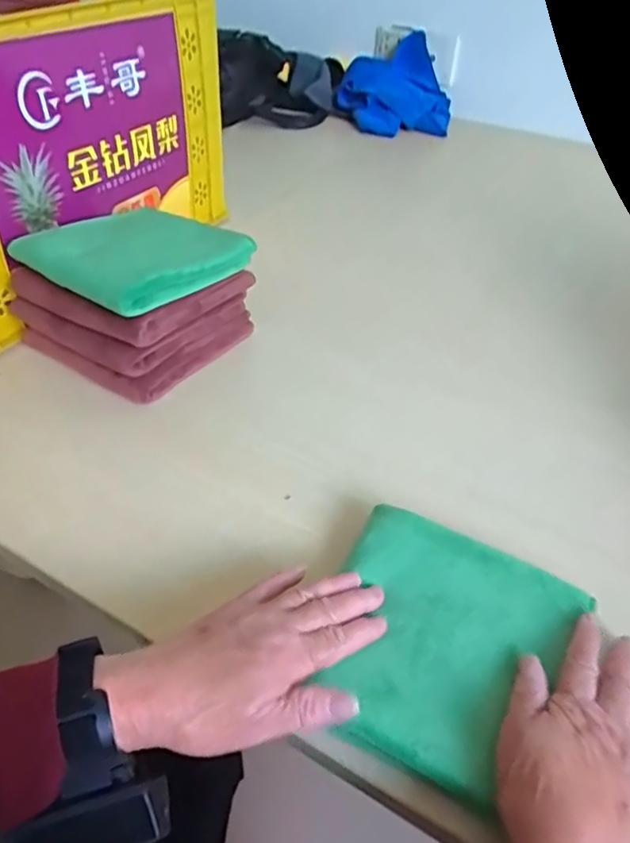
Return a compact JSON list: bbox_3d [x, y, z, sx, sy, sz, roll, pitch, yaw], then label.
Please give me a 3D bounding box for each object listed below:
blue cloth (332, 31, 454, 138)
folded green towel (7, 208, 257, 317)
[{"bbox_3d":[0.178,-0.732,1.317,0.235,0.145,0.244,-12,45,-15],"label":"blue cloth"},{"bbox_3d":[-0.178,-0.169,0.596,0.169,0.030,0.150,27,48,25],"label":"folded green towel"}]

